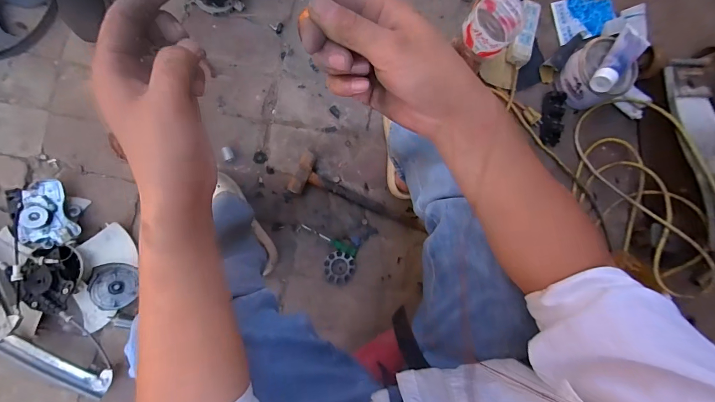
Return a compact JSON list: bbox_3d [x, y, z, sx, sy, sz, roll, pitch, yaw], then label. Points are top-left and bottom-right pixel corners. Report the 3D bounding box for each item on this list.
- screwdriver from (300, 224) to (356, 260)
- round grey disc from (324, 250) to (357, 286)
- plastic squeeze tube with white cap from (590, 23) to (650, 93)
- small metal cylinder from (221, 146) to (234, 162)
[{"bbox_3d":[-0.067,0.096,0.795,0.144,0.021,0.023,26,84,-5],"label":"screwdriver"},{"bbox_3d":[-0.042,0.162,0.799,0.074,0.012,0.079,0,87,-7],"label":"round grey disc"},{"bbox_3d":[0.627,-0.337,0.776,0.071,0.060,0.202,40,83,-3],"label":"plastic squeeze tube with white cap"},{"bbox_3d":[-0.300,-0.108,0.767,0.019,0.016,0.034,-15,89,-7],"label":"small metal cylinder"}]

